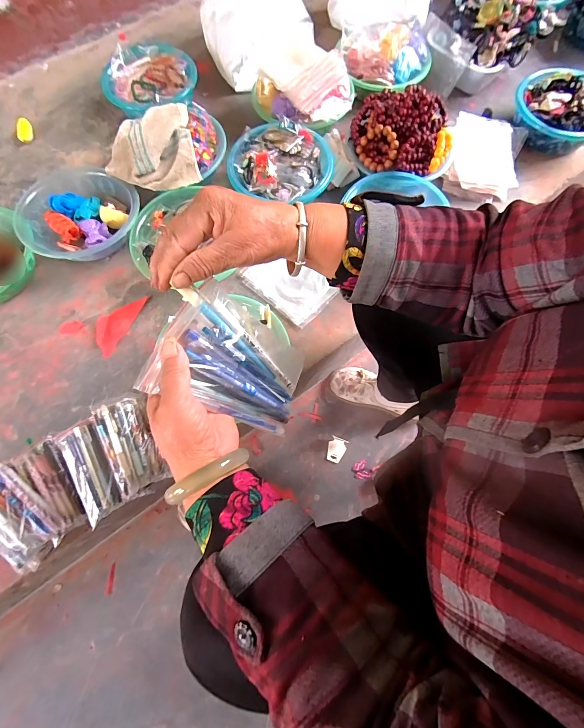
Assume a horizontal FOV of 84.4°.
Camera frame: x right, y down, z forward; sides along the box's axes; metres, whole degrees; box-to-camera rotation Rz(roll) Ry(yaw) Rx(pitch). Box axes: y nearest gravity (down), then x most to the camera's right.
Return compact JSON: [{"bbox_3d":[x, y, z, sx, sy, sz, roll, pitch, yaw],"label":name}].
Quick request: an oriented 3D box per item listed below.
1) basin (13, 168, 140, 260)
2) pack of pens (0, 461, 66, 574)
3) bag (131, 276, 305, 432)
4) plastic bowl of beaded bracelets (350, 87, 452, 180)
[{"bbox_3d":[-0.438,-0.313,0.689,0.222,0.100,0.212,0,72,1],"label":"basin"},{"bbox_3d":[-0.439,0.232,0.506,0.091,0.053,0.178,-39,95,-11],"label":"pack of pens"},{"bbox_3d":[-0.051,0.002,0.322,0.013,0.161,0.102,10,76,48],"label":"bag"},{"bbox_3d":[0.240,-0.495,0.693,0.222,0.101,0.201,6,72,3],"label":"plastic bowl of beaded bracelets"}]

